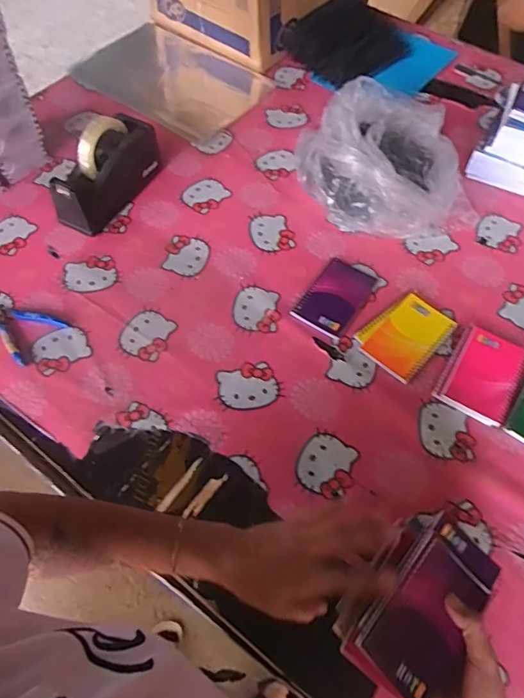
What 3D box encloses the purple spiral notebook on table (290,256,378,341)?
[{"bbox_3d":[0.111,-0.080,0.775,0.083,0.006,0.135,29,63,16],"label":"purple spiral notebook on table"}]

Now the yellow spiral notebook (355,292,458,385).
[{"bbox_3d":[0.206,-0.022,0.729,0.093,0.016,0.125,40,67,20],"label":"yellow spiral notebook"}]

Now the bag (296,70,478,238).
[{"bbox_3d":[0.207,-0.312,0.832,0.234,0.141,0.273,-22,62,-13],"label":"bag"}]

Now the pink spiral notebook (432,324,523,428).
[{"bbox_3d":[0.305,0.034,0.705,0.091,0.017,0.134,29,63,16],"label":"pink spiral notebook"}]

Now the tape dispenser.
[{"bbox_3d":[-0.251,-0.293,0.829,0.066,0.118,0.199,28,63,15],"label":"tape dispenser"}]

